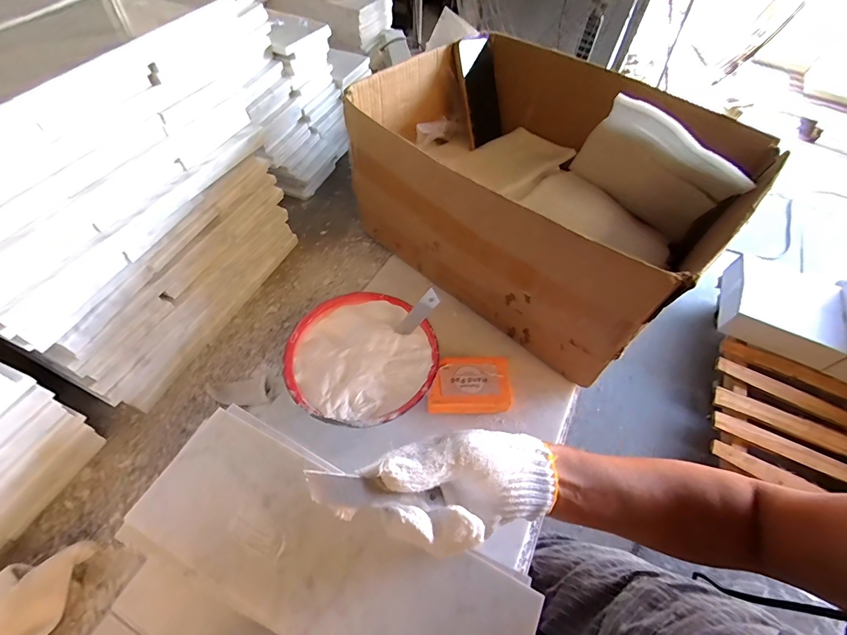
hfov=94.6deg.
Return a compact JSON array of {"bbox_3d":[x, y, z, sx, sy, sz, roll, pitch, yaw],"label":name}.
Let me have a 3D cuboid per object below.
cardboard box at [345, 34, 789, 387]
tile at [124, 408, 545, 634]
[{"bbox_3d":[0.147,-0.172,0.516,0.432,0.195,0.315,37,63,19],"label":"cardboard box"},{"bbox_3d":[-0.070,0.178,0.291,0.299,0.010,0.100,24,60,13],"label":"tile"}]

